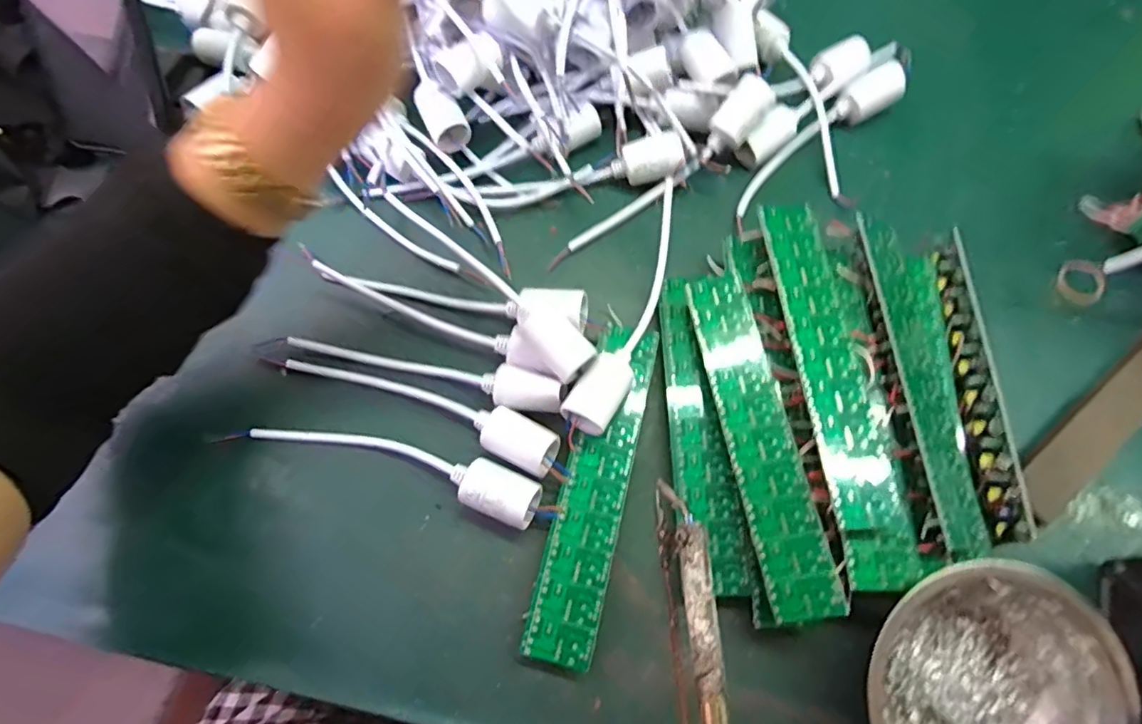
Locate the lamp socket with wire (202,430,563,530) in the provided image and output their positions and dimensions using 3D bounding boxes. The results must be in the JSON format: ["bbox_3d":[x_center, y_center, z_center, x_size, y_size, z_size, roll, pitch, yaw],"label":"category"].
[{"bbox_3d":[-0.110,0.061,0.345,0.206,0.031,0.032,14,69,4],"label":"lamp socket with wire"}]

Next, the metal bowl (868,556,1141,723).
[{"bbox_3d":[0.210,0.172,0.289,0.124,0.064,0.123,0,69,-1],"label":"metal bowl"}]

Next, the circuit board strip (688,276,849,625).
[{"bbox_3d":[0.107,0.040,0.330,0.040,0.007,0.201,-15,68,11],"label":"circuit board strip"}]

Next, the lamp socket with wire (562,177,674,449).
[{"bbox_3d":[0.043,-0.032,0.375,0.031,0.031,0.188,23,70,7],"label":"lamp socket with wire"}]

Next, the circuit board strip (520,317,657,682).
[{"bbox_3d":[0.016,0.072,0.342,0.038,0.004,0.202,13,69,7],"label":"circuit board strip"}]

